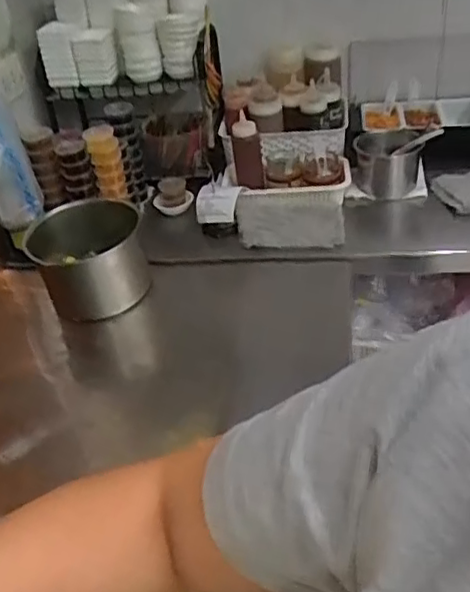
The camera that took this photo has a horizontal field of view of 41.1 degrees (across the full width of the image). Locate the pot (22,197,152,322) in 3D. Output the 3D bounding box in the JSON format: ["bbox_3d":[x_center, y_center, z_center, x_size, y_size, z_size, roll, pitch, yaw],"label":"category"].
[{"bbox_3d":[-0.223,-0.061,0.960,0.158,0.134,0.146,-5,35,4],"label":"pot"}]

